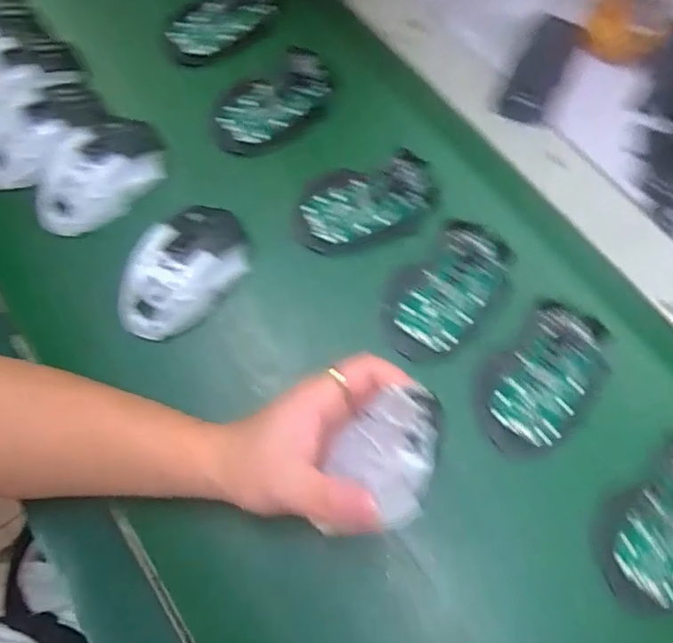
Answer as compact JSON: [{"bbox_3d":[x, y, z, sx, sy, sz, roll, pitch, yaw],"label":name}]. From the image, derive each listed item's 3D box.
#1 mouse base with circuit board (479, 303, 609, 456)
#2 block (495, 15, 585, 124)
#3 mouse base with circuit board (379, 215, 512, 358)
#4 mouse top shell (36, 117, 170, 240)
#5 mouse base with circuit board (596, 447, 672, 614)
[{"bbox_3d":[0.150,0.040,0.419,0.113,0.017,0.067,-44,75,-10],"label":"mouse base with circuit board"},{"bbox_3d":[0.177,-0.218,0.514,0.041,0.020,0.099,24,76,11],"label":"block"},{"bbox_3d":[0.084,-0.023,0.453,0.110,0.022,0.071,-42,74,-9],"label":"mouse base with circuit board"},{"bbox_3d":[-0.197,-0.122,0.491,0.071,0.028,0.116,39,79,14],"label":"mouse top shell"},{"bbox_3d":[0.219,0.133,0.383,0.068,0.018,0.111,41,79,15],"label":"mouse base with circuit board"}]

